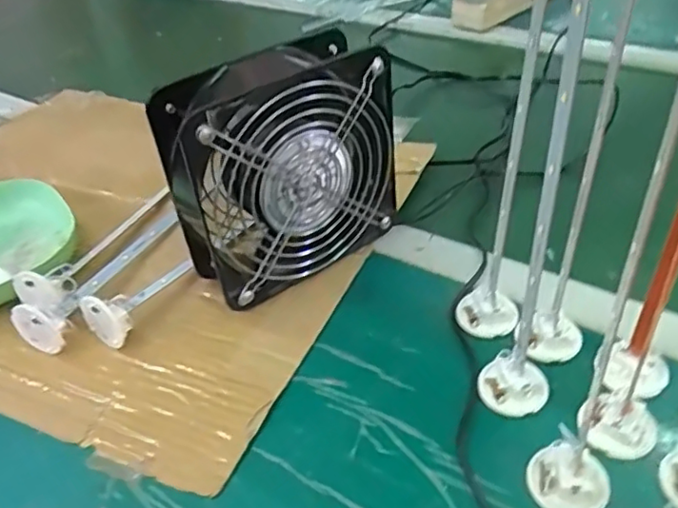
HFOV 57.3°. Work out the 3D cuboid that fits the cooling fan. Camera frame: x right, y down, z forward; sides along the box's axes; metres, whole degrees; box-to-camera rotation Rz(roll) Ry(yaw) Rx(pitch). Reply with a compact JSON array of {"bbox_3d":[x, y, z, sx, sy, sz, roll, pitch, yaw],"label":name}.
[{"bbox_3d":[-0.037,-0.055,0.424,0.144,0.149,0.066,-28,44,-26],"label":"cooling fan"}]

